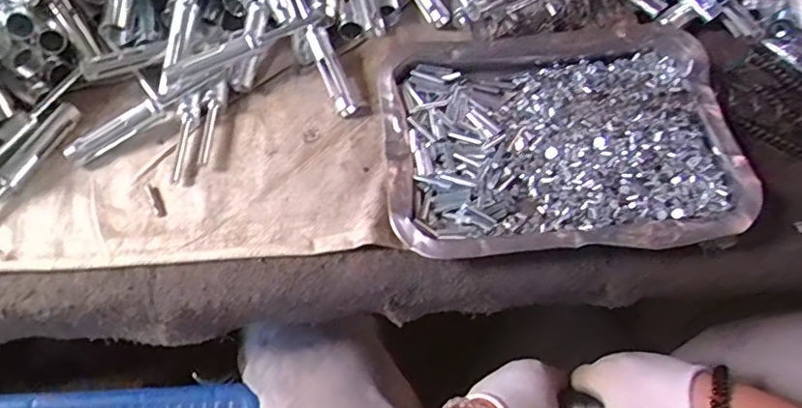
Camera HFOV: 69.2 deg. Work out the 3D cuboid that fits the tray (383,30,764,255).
[{"bbox_3d":[0.121,-0.050,0.444,0.258,0.026,0.188,-3,62,-2],"label":"tray"}]

